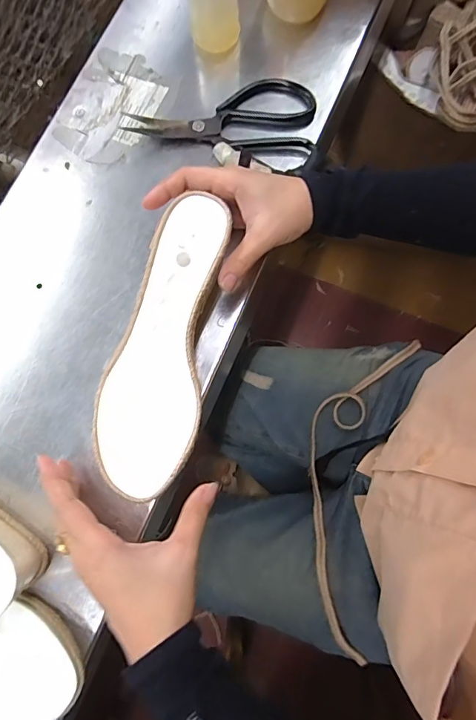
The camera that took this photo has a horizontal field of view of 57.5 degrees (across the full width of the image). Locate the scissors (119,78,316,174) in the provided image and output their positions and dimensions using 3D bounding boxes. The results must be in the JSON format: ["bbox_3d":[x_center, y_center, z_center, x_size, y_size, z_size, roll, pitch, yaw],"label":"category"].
[{"bbox_3d":[-0.009,-0.247,0.432,0.180,0.015,0.099,16,78,5],"label":"scissors"}]

